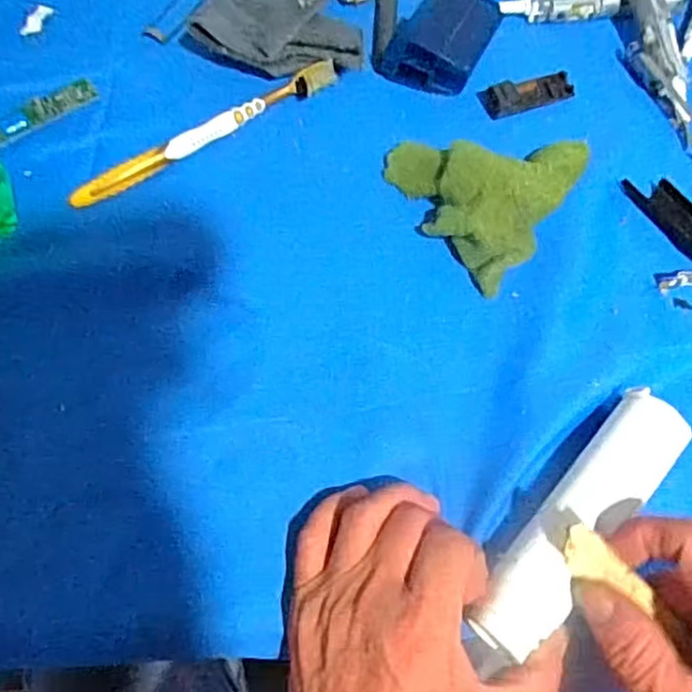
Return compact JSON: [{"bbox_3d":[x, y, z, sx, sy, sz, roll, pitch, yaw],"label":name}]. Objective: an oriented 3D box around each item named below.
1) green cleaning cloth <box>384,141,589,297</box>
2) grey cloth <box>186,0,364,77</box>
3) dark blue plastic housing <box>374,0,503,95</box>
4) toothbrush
[{"bbox_3d":[0.076,-0.100,0.381,0.099,0.042,0.106,32,69,12],"label":"green cleaning cloth"},{"bbox_3d":[-0.043,-0.225,0.440,0.108,0.029,0.108,-3,66,-2],"label":"grey cloth"},{"bbox_3d":[0.065,-0.208,0.433,0.056,0.028,0.088,24,68,9],"label":"dark blue plastic housing"},{"bbox_3d":[-0.085,-0.132,0.408,0.180,0.015,0.014,-30,70,-13],"label":"toothbrush"}]

